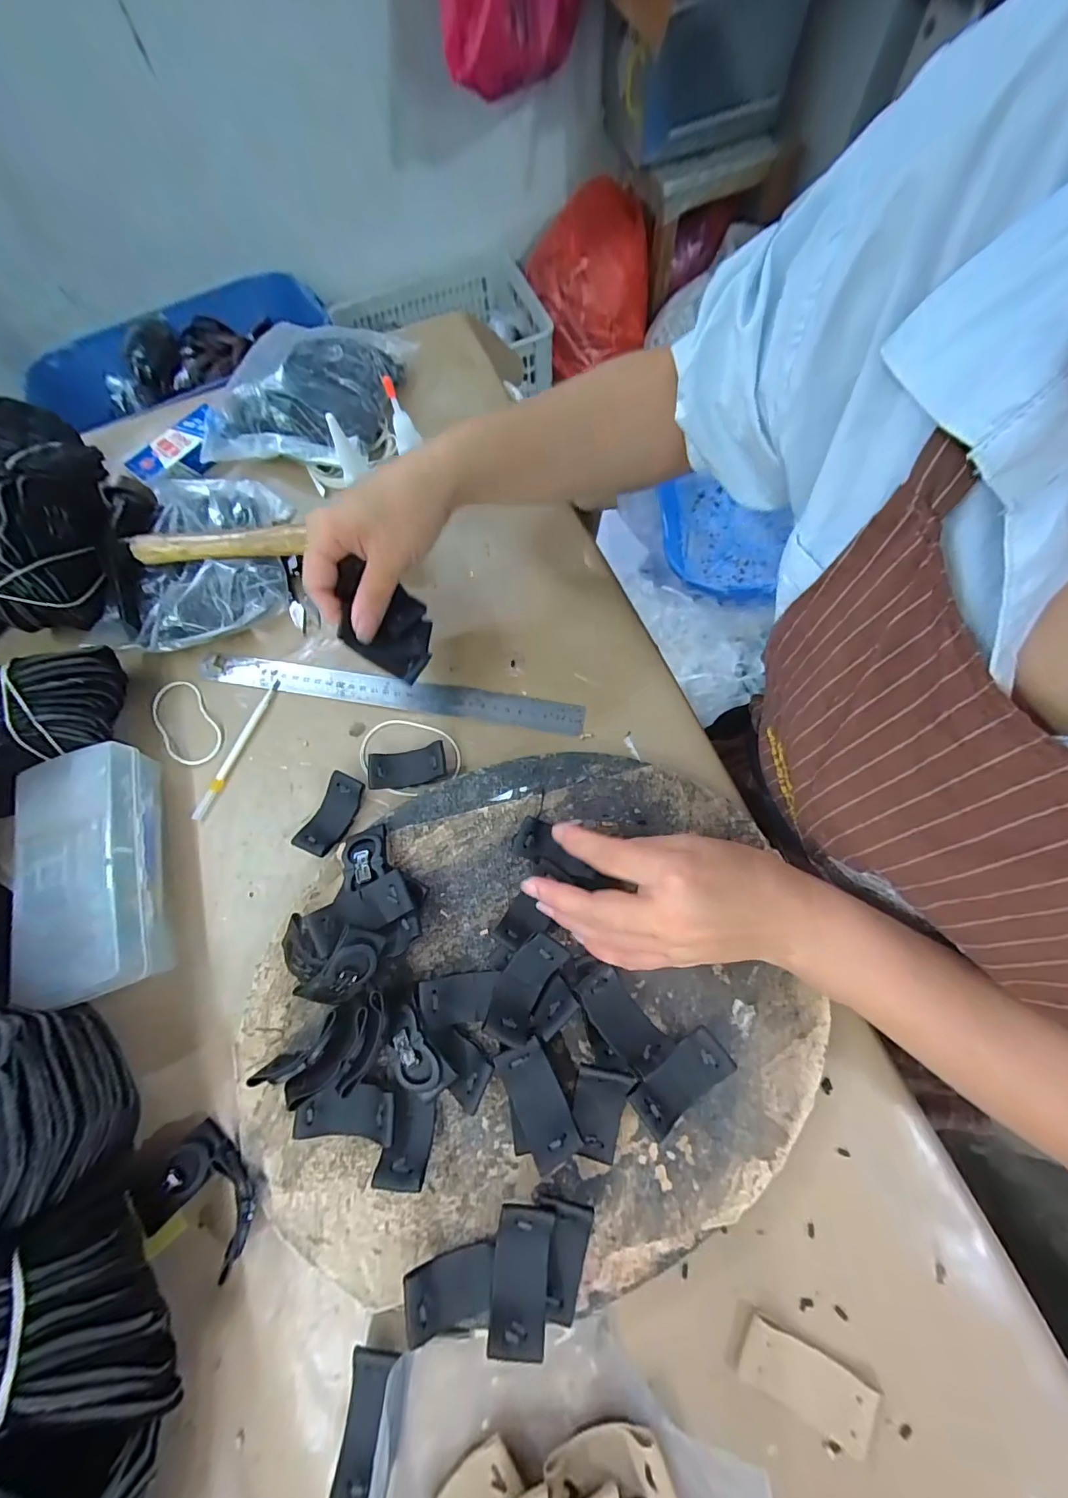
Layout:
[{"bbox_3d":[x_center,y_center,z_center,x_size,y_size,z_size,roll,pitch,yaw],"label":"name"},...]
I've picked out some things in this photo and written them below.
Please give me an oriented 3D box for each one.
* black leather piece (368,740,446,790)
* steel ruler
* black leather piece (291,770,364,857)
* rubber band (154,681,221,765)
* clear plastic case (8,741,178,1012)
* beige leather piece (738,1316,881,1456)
[{"bbox_3d":[-0.092,0.013,0.350,0.056,0.015,0.027,-9,70,-1],"label":"black leather piece"},{"bbox_3d":[-0.114,-0.045,0.376,0.305,0.005,0.024,9,71,6],"label":"steel ruler"},{"bbox_3d":[-0.143,0.048,0.341,0.027,0.013,0.057,23,73,10],"label":"black leather piece"},{"bbox_3d":[-0.279,-0.021,0.383,0.039,0.004,0.077,-33,76,-15],"label":"rubber band"},{"bbox_3d":[-0.297,0.083,0.328,0.073,0.049,0.162,-18,70,-4],"label":"clear plastic case"},{"bbox_3d":[0.136,0.315,0.237,0.062,0.005,0.028,24,73,11],"label":"beige leather piece"}]

